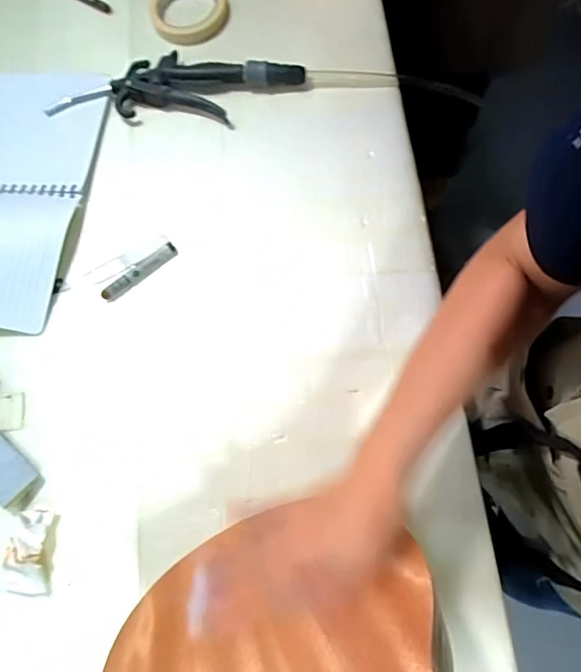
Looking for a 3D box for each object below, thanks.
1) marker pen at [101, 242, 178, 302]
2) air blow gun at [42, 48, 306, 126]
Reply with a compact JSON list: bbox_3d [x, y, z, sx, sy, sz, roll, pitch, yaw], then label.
[{"bbox_3d":[-0.165,-0.070,0.509,0.093,0.013,0.018,-38,75,-6],"label":"marker pen"},{"bbox_3d":[-0.137,-0.305,0.564,0.296,0.027,0.082,6,75,6],"label":"air blow gun"}]

